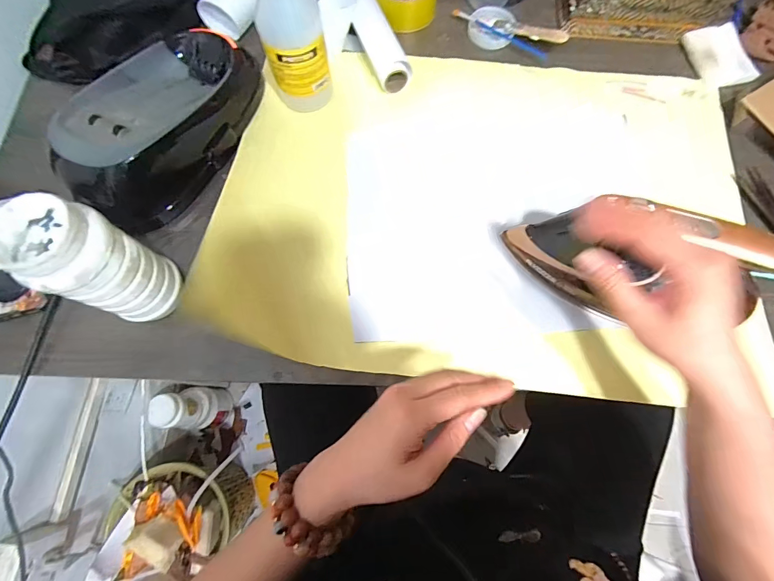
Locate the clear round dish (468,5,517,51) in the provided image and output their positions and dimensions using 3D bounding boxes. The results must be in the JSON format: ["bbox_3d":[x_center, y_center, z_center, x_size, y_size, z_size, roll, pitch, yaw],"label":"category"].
[{"bbox_3d":[0.164,-0.402,0.561,0.068,0.022,0.068,0,73,0],"label":"clear round dish"}]

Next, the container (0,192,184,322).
[{"bbox_3d":[-0.274,-0.022,0.352,0.073,0.162,0.073,0,73,0],"label":"container"}]

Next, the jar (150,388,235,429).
[{"bbox_3d":[-0.504,0.315,0.980,0.085,0.288,0.104,-4,73,-1],"label":"jar"}]

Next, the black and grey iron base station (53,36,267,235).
[{"bbox_3d":[-0.276,-0.217,0.453,0.145,0.087,0.273,15,74,5],"label":"black and grey iron base station"}]

